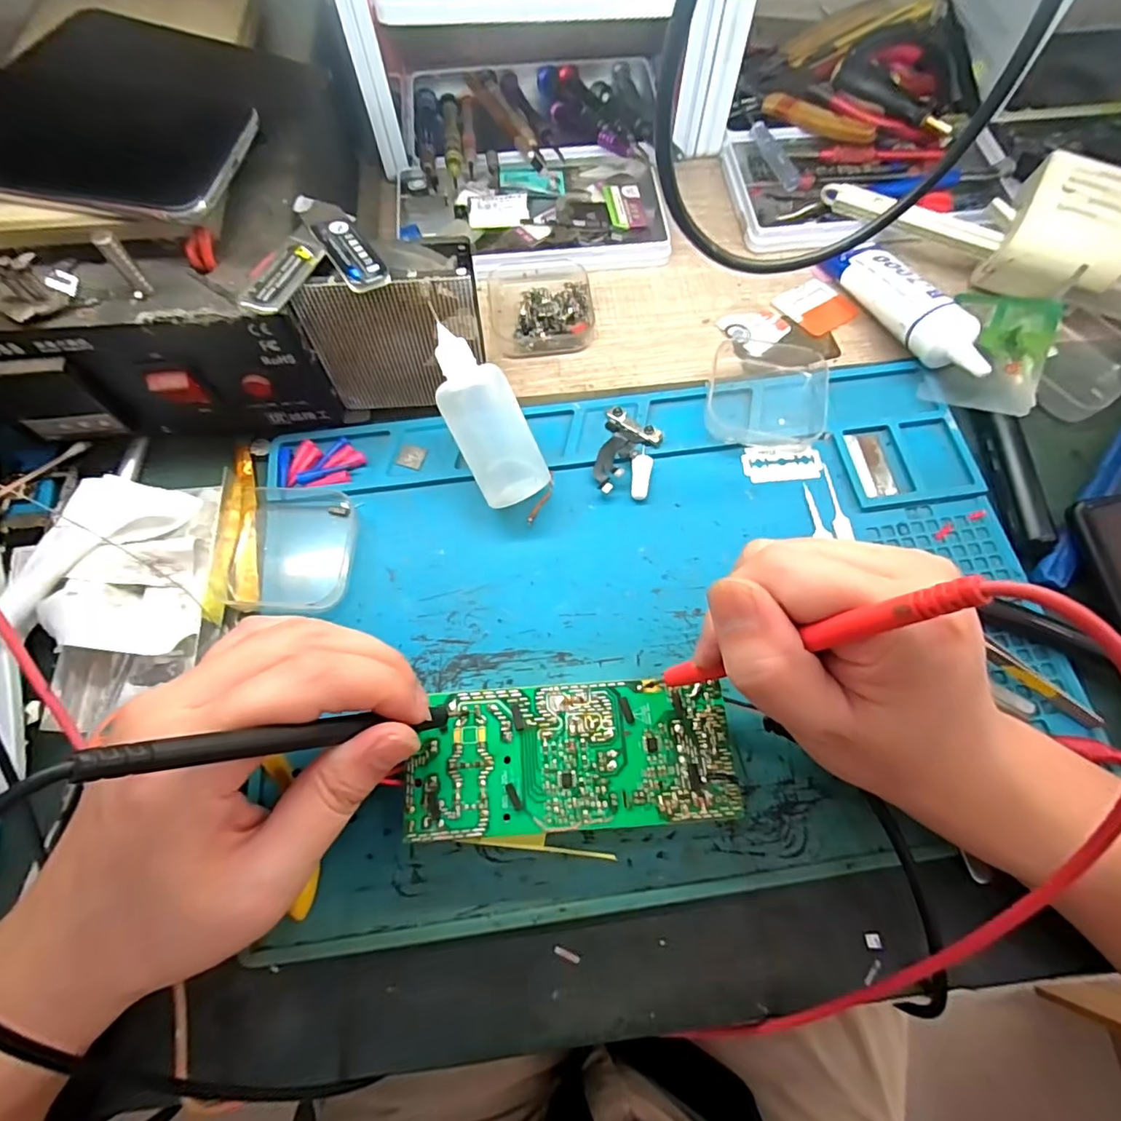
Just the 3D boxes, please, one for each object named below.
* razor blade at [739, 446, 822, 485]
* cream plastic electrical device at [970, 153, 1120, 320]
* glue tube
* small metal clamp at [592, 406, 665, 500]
[{"bbox_3d":[0.121,-0.053,0.300,0.041,0.004,0.022,-1,69,0],"label":"razor blade"},{"bbox_3d":[0.326,-0.170,0.316,0.146,0.053,0.058,24,71,9],"label":"cream plastic electrical device"},{"bbox_3d":[0.202,-0.148,0.321,0.030,0.020,0.122,-35,57,20],"label":"glue tube"},{"bbox_3d":[0.037,-0.059,0.299,0.031,0.007,0.052,13,70,5],"label":"small metal clamp"}]

